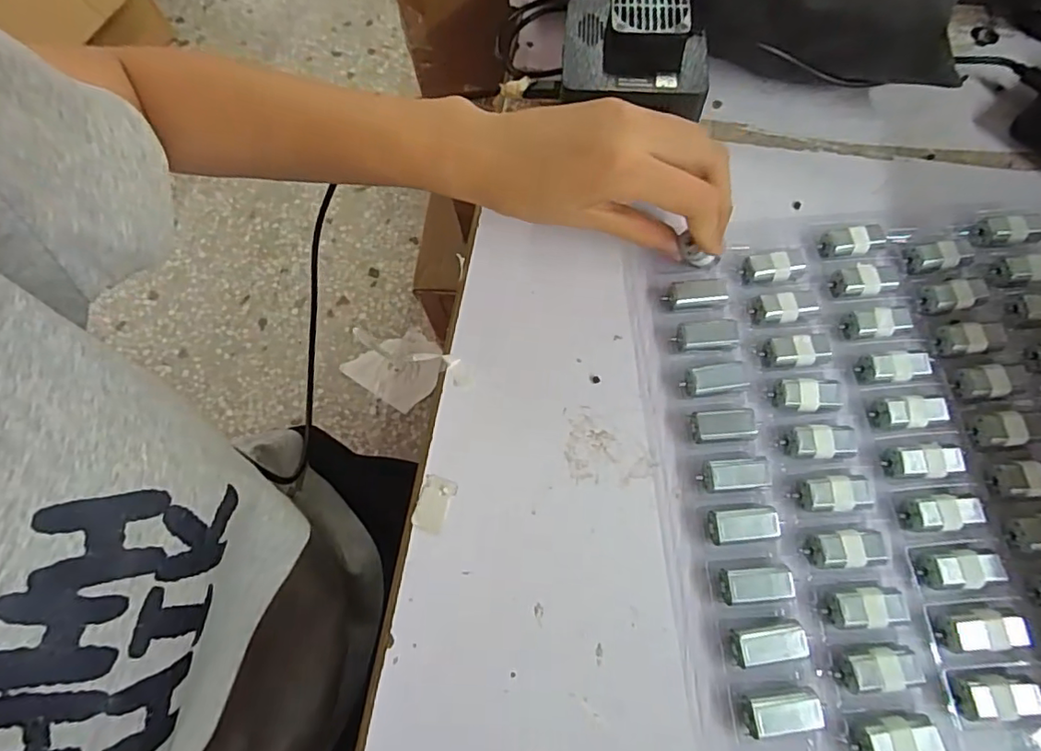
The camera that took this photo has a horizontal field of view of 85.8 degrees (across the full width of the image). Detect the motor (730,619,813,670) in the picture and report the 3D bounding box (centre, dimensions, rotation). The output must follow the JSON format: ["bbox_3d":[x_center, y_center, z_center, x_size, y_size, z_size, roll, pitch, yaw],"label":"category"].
[{"bbox_3d":[0.103,0.111,0.231,0.030,0.008,0.015,-9,69,-1],"label":"motor"}]

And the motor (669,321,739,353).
[{"bbox_3d":[0.093,-0.019,0.281,0.030,0.008,0.015,-4,70,1],"label":"motor"}]

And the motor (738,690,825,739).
[{"bbox_3d":[0.105,0.134,0.221,0.030,0.008,0.015,-4,70,1],"label":"motor"}]

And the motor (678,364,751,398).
[{"bbox_3d":[0.096,0.002,0.273,0.031,0.008,0.014,-9,69,-1],"label":"motor"}]

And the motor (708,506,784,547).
[{"bbox_3d":[0.099,0.067,0.248,0.029,0.009,0.015,-4,70,1],"label":"motor"}]

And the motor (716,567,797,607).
[{"bbox_3d":[0.100,0.090,0.239,0.030,0.009,0.015,-3,70,2],"label":"motor"}]

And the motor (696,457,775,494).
[{"bbox_3d":[0.099,0.045,0.256,0.032,0.010,0.014,-5,69,1],"label":"motor"}]

